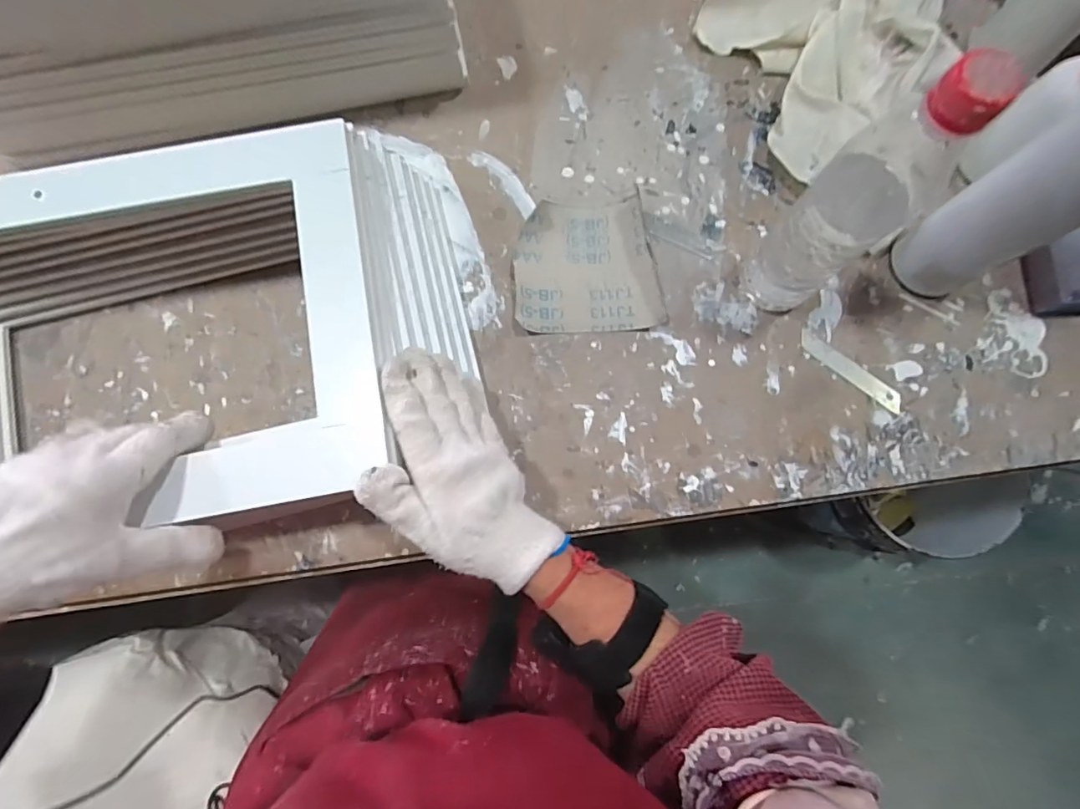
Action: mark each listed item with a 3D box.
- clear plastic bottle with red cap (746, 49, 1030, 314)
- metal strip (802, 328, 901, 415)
[{"bbox_3d":[0.208,-0.131,0.340,0.062,0.224,0.051,42,84,6],"label":"clear plastic bottle with red cap"},{"bbox_3d":[0.269,-0.029,0.438,0.100,0.004,0.019,37,84,6],"label":"metal strip"}]

